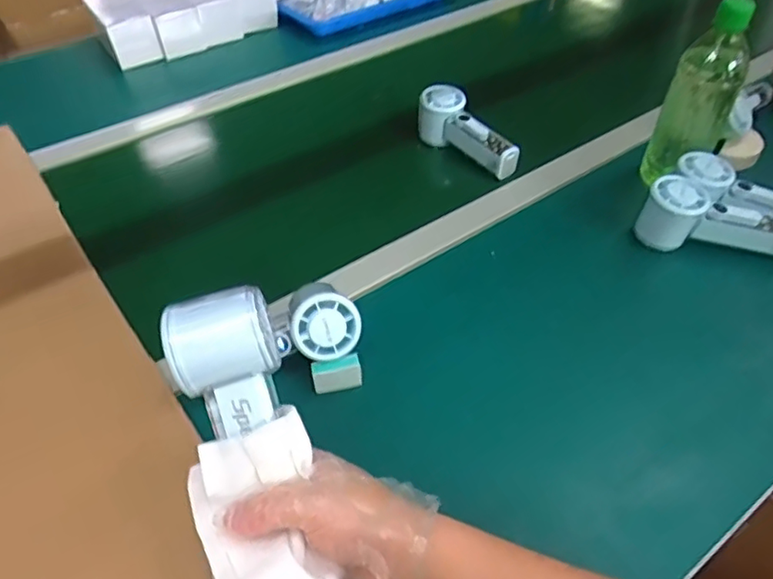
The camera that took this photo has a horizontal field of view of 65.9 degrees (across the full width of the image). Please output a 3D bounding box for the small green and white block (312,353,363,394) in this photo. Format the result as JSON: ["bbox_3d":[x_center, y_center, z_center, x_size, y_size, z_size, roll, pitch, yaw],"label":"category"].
[{"bbox_3d":[-0.042,0.072,0.507,0.040,0.025,0.015,-10,45,-8],"label":"small green and white block"}]

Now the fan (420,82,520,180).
[{"bbox_3d":[0.102,-0.197,0.742,0.051,0.062,0.152,-26,49,-22],"label":"fan"}]

